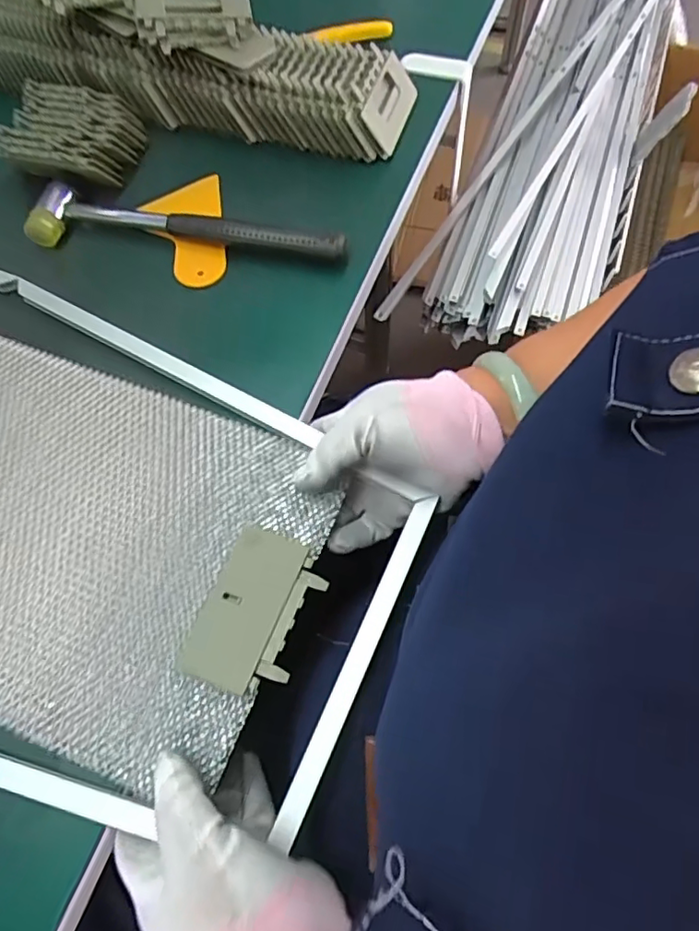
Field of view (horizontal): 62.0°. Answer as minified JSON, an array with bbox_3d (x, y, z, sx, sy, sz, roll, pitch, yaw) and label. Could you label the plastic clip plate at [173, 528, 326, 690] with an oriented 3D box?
[{"bbox_3d":[-0.051,0.079,0.317,0.055,0.010,0.084,19,67,11],"label":"plastic clip plate"}]

